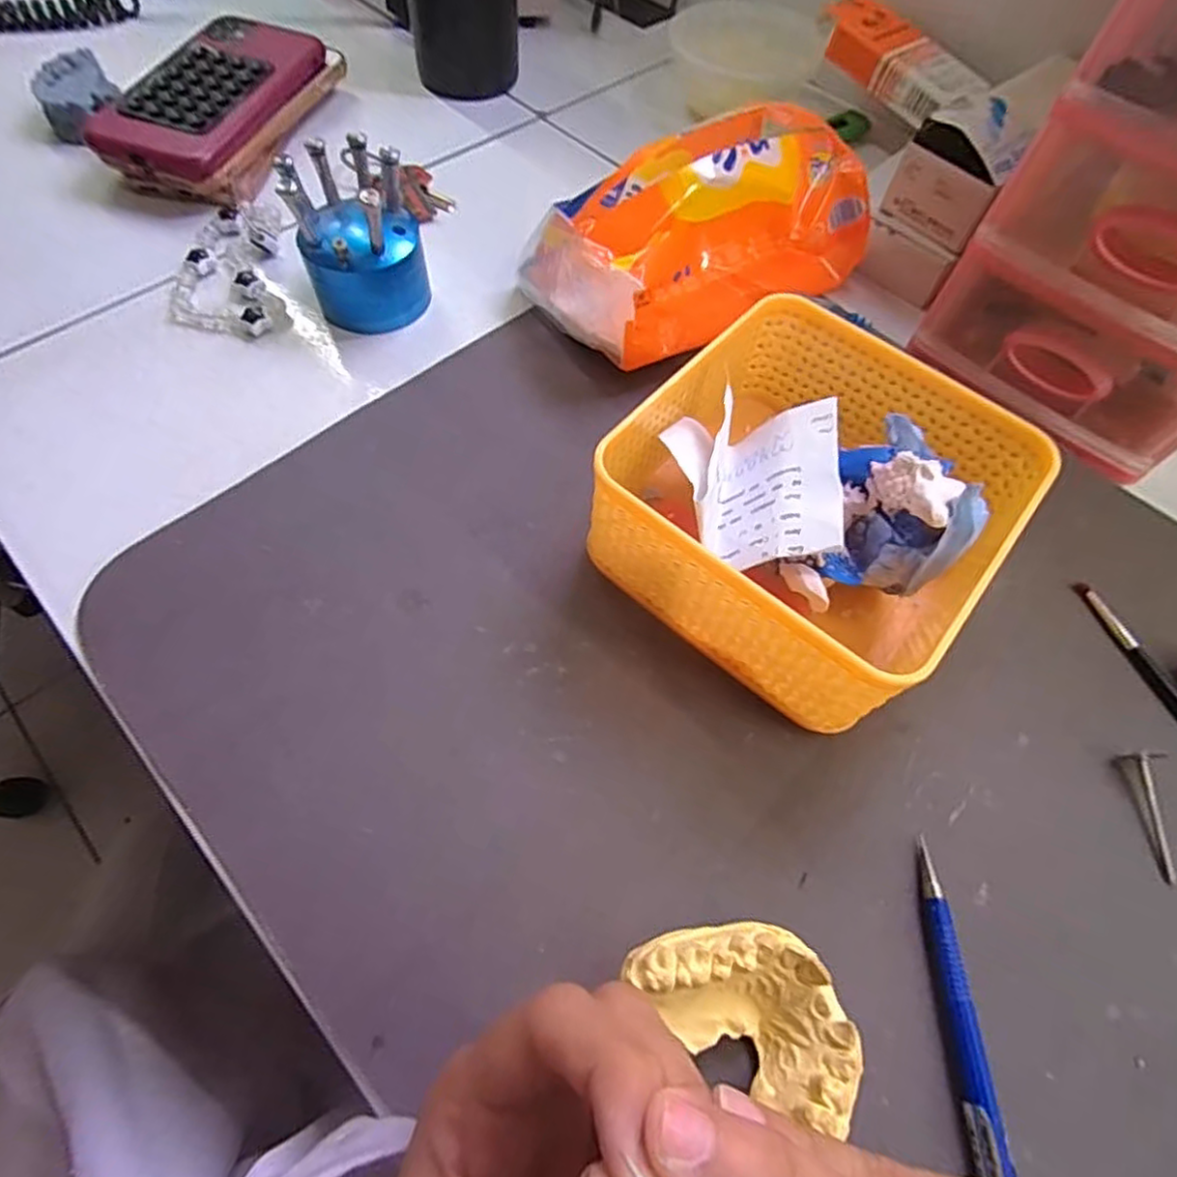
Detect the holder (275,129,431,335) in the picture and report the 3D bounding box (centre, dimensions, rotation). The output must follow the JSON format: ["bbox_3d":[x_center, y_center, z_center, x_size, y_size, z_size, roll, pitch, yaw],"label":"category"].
[{"bbox_3d":[-0.113,-0.175,0.319,0.057,0.071,0.051,-15,64,-11],"label":"holder"}]

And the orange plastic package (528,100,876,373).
[{"bbox_3d":[0.060,-0.183,0.330,0.172,0.075,0.093,-29,68,-17],"label":"orange plastic package"}]

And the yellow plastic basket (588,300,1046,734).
[{"bbox_3d":[0.086,-0.034,0.256,0.133,0.066,0.135,36,66,15],"label":"yellow plastic basket"}]

